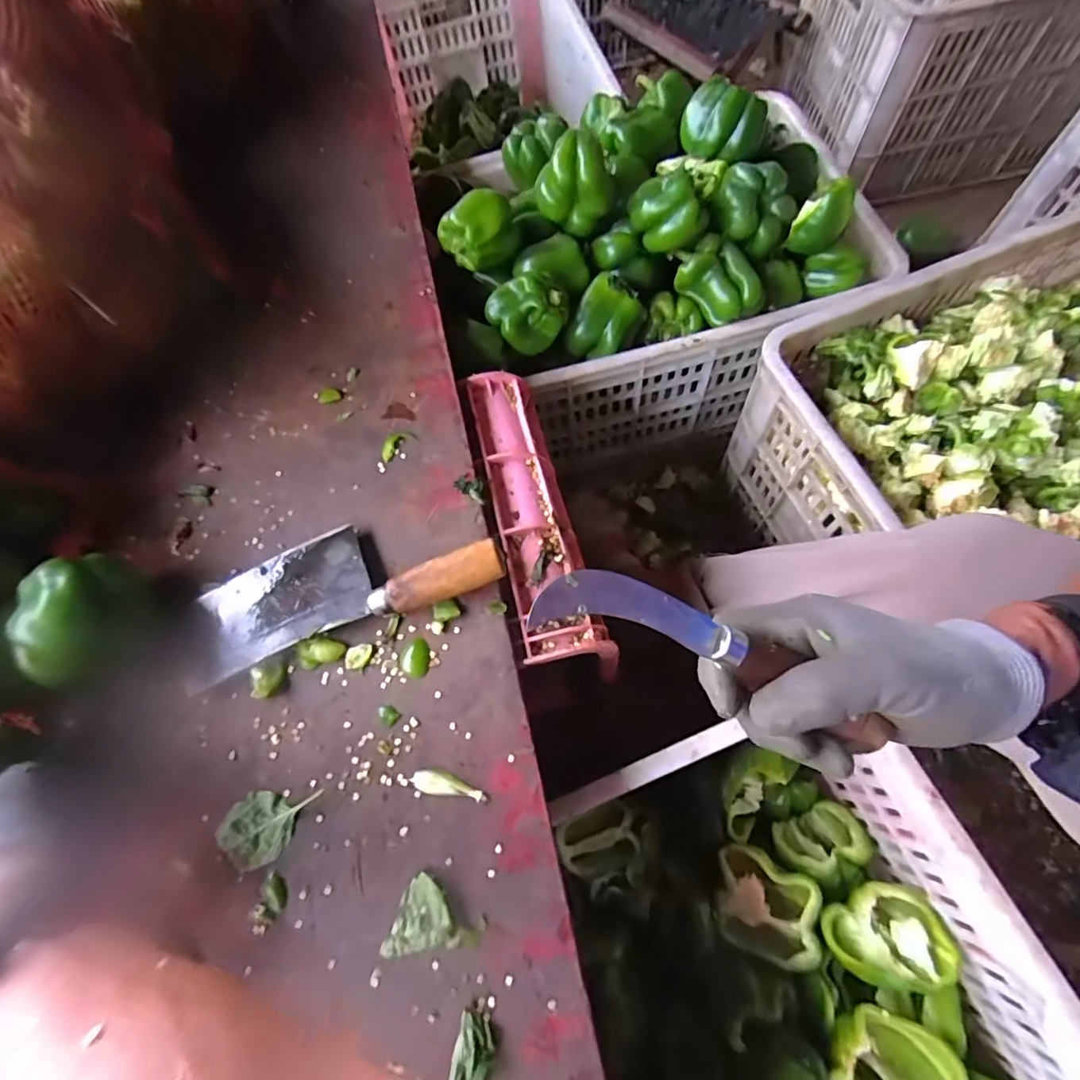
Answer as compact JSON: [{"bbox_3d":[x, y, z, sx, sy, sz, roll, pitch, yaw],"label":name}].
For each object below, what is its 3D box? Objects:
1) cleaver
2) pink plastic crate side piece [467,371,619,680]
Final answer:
[{"bbox_3d":[-0.152,0.029,0.406,0.242,0.038,0.090,-18,68,-1],"label":"cleaver"},{"bbox_3d":[-0.004,-0.025,0.469,0.071,0.052,0.277,-16,67,-1],"label":"pink plastic crate side piece"}]

